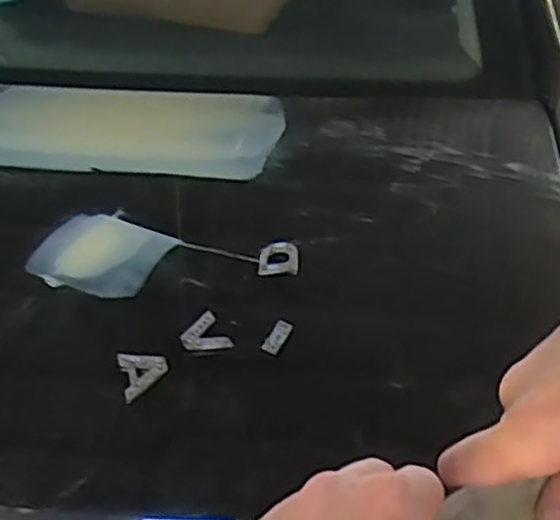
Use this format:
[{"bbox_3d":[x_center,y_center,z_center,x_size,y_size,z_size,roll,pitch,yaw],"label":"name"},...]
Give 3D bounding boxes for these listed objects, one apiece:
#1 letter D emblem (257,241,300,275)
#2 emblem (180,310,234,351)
[{"bbox_3d":[0.000,-0.001,0.444,0.024,0.006,0.028,5,37,4],"label":"letter D emblem"},{"bbox_3d":[-0.041,0.039,0.388,0.023,0.004,0.027,-17,41,-24],"label":"emblem"}]

